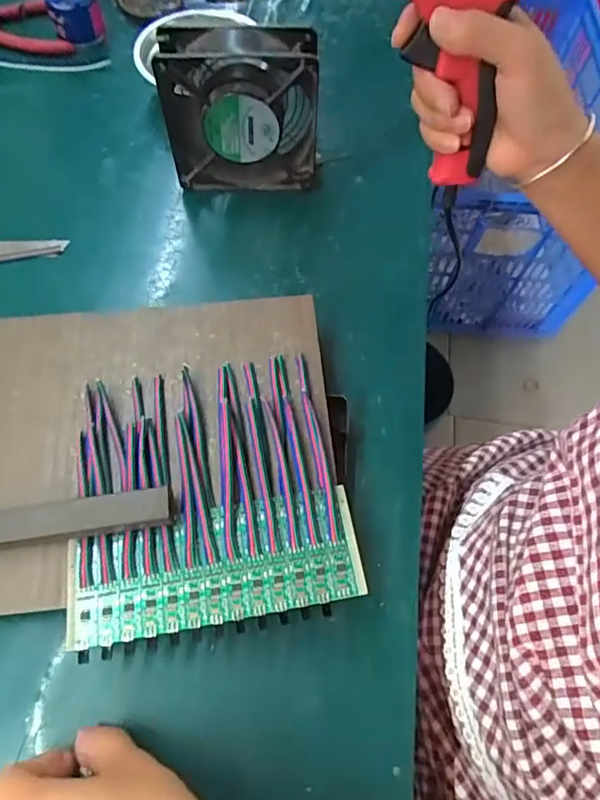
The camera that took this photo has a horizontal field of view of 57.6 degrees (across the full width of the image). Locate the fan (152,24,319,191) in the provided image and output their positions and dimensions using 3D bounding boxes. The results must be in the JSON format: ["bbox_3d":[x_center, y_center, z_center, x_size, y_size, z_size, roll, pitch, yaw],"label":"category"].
[{"bbox_3d":[-0.047,-0.236,0.454,0.122,0.126,0.048,1,63,0],"label":"fan"}]

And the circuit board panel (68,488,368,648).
[{"bbox_3d":[-0.049,0.094,0.315,0.163,0.004,0.064,-9,63,-5],"label":"circuit board panel"}]

